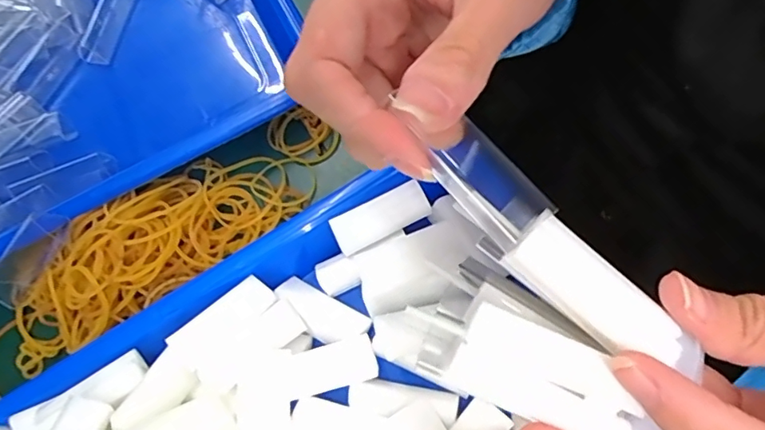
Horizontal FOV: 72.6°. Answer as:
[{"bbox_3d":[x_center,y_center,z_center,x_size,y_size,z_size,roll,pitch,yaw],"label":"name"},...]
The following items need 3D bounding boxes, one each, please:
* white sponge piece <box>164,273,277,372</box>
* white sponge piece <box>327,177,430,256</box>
[{"bbox_3d":[-0.070,0.046,0.228,0.046,0.009,0.016,-43,70,-6],"label":"white sponge piece"},{"bbox_3d":[-0.001,0.001,0.239,0.045,0.005,0.018,-30,69,-2],"label":"white sponge piece"}]

